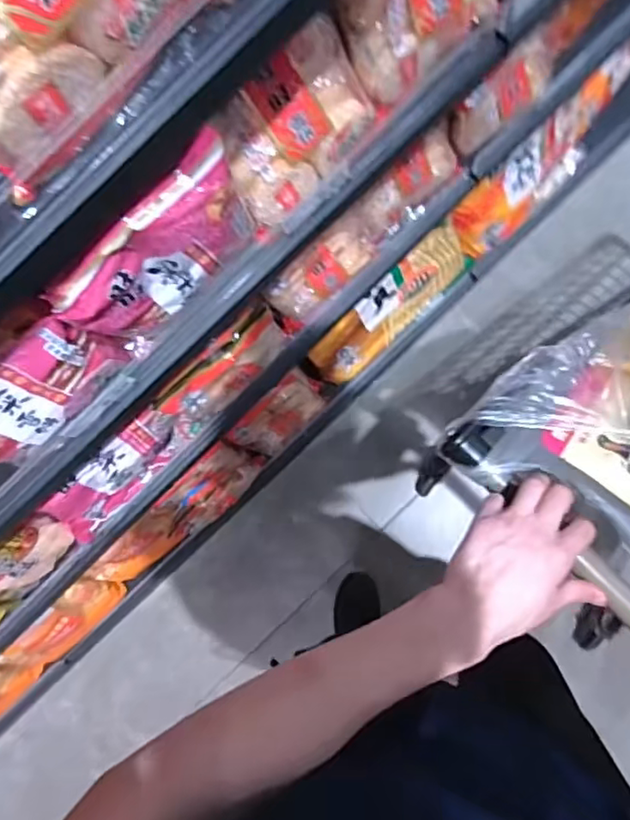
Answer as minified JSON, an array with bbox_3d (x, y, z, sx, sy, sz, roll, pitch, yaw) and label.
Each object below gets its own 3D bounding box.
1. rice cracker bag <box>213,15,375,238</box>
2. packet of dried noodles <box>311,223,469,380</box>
[{"bbox_3d":[-0.020,-0.258,0.562,0.157,0.118,0.059,-43,81,2],"label":"rice cracker bag"},{"bbox_3d":[0.140,-0.222,1.224,0.373,0.192,0.069,-44,59,2],"label":"packet of dried noodles"}]

